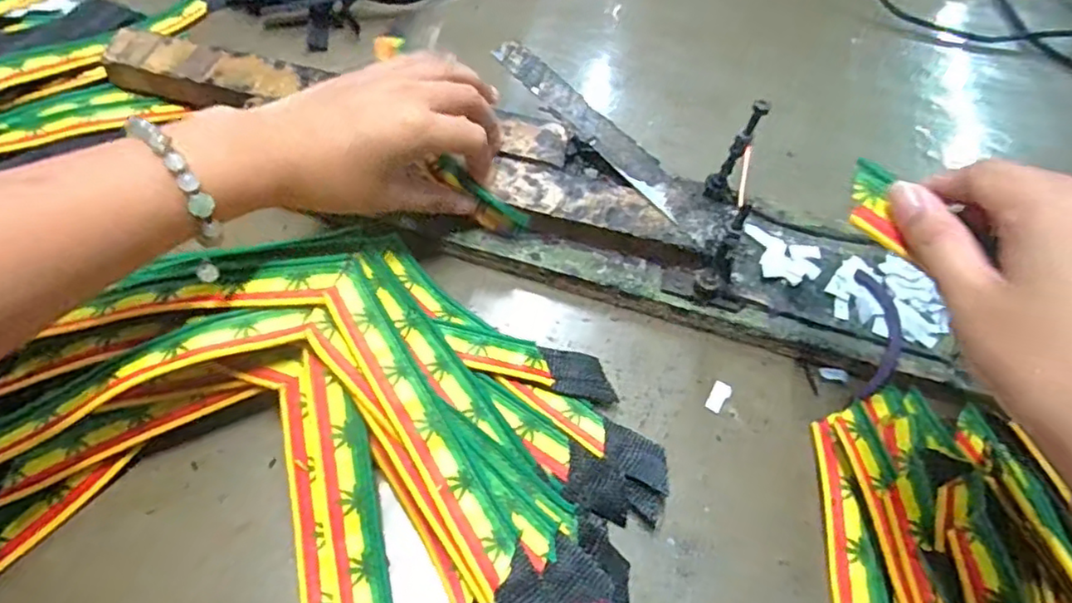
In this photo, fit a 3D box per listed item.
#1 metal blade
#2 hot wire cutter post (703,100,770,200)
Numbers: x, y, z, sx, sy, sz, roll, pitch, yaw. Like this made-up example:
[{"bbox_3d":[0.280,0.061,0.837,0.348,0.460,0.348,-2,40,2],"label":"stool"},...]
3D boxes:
[{"bbox_3d":[0.034,-0.122,0.420,0.025,0.010,0.175,-36,68,-22],"label":"metal blade"},{"bbox_3d":[0.123,-0.093,0.388,0.016,0.076,0.010,21,60,8],"label":"hot wire cutter post"}]

